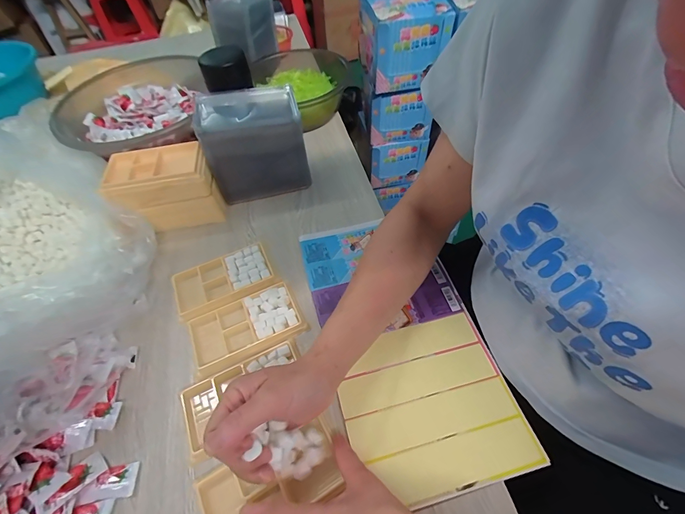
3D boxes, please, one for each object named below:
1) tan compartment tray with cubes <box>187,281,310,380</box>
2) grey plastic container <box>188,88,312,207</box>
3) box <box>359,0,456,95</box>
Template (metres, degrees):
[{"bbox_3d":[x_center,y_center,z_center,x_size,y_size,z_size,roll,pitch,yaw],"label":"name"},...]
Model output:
[{"bbox_3d":[-0.116,0.083,0.405,0.126,0.010,0.075,-23,54,-13],"label":"tan compartment tray with cubes"},{"bbox_3d":[-0.130,-0.168,0.512,0.139,0.134,0.085,-13,52,-5],"label":"grey plastic container"},{"bbox_3d":[0.122,-0.444,0.685,0.149,0.130,0.139,-11,52,-4],"label":"box"}]

